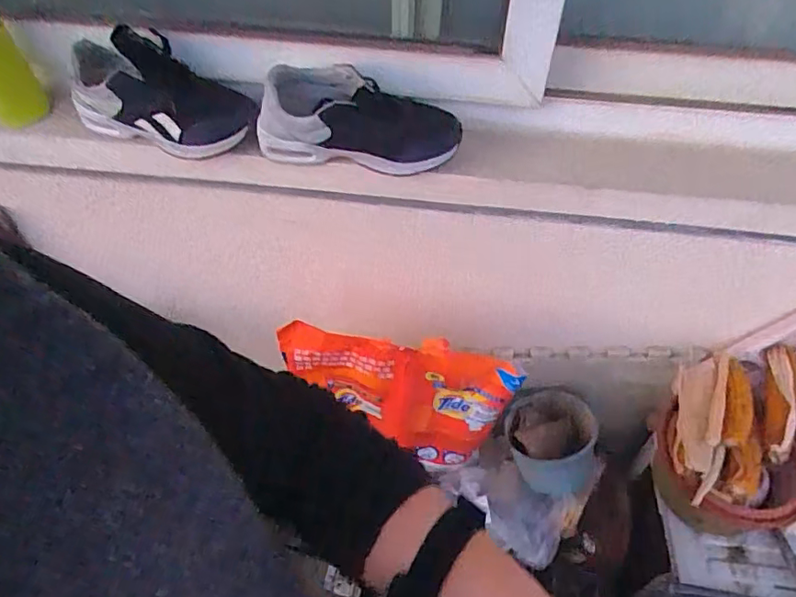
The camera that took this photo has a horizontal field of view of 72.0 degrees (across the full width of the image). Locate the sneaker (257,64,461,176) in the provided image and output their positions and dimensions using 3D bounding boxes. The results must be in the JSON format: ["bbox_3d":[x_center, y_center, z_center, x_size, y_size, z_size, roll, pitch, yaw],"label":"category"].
[{"bbox_3d":[-0.049,-0.213,0.661,0.236,0.098,0.089,3,50,2],"label":"sneaker"}]

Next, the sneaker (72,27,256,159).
[{"bbox_3d":[-0.299,-0.258,0.685,0.242,0.118,0.095,16,51,12],"label":"sneaker"}]

